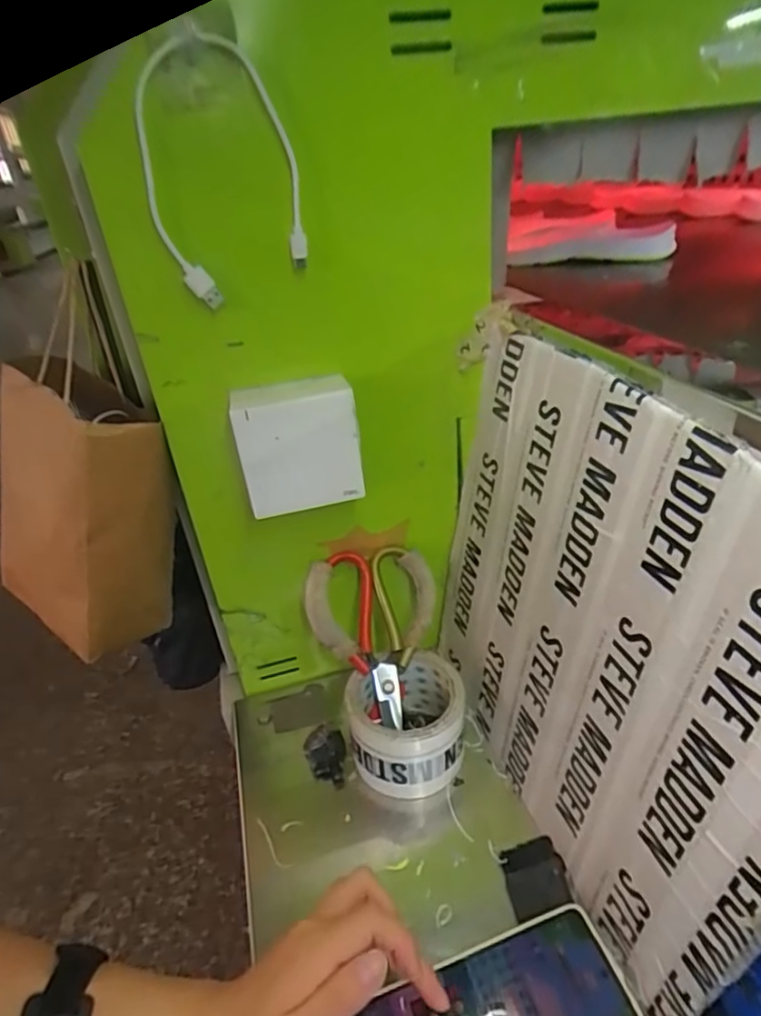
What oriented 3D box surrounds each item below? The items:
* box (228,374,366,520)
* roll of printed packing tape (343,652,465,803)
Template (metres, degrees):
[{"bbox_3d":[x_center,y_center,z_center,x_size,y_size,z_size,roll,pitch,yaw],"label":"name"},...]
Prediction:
[{"bbox_3d":[-0.061,-0.046,0.426,0.085,0.084,0.044,-9,32,-13],"label":"box"},{"bbox_3d":[0.021,0.181,0.486,0.091,0.073,0.088,-1,32,1],"label":"roll of printed packing tape"}]

